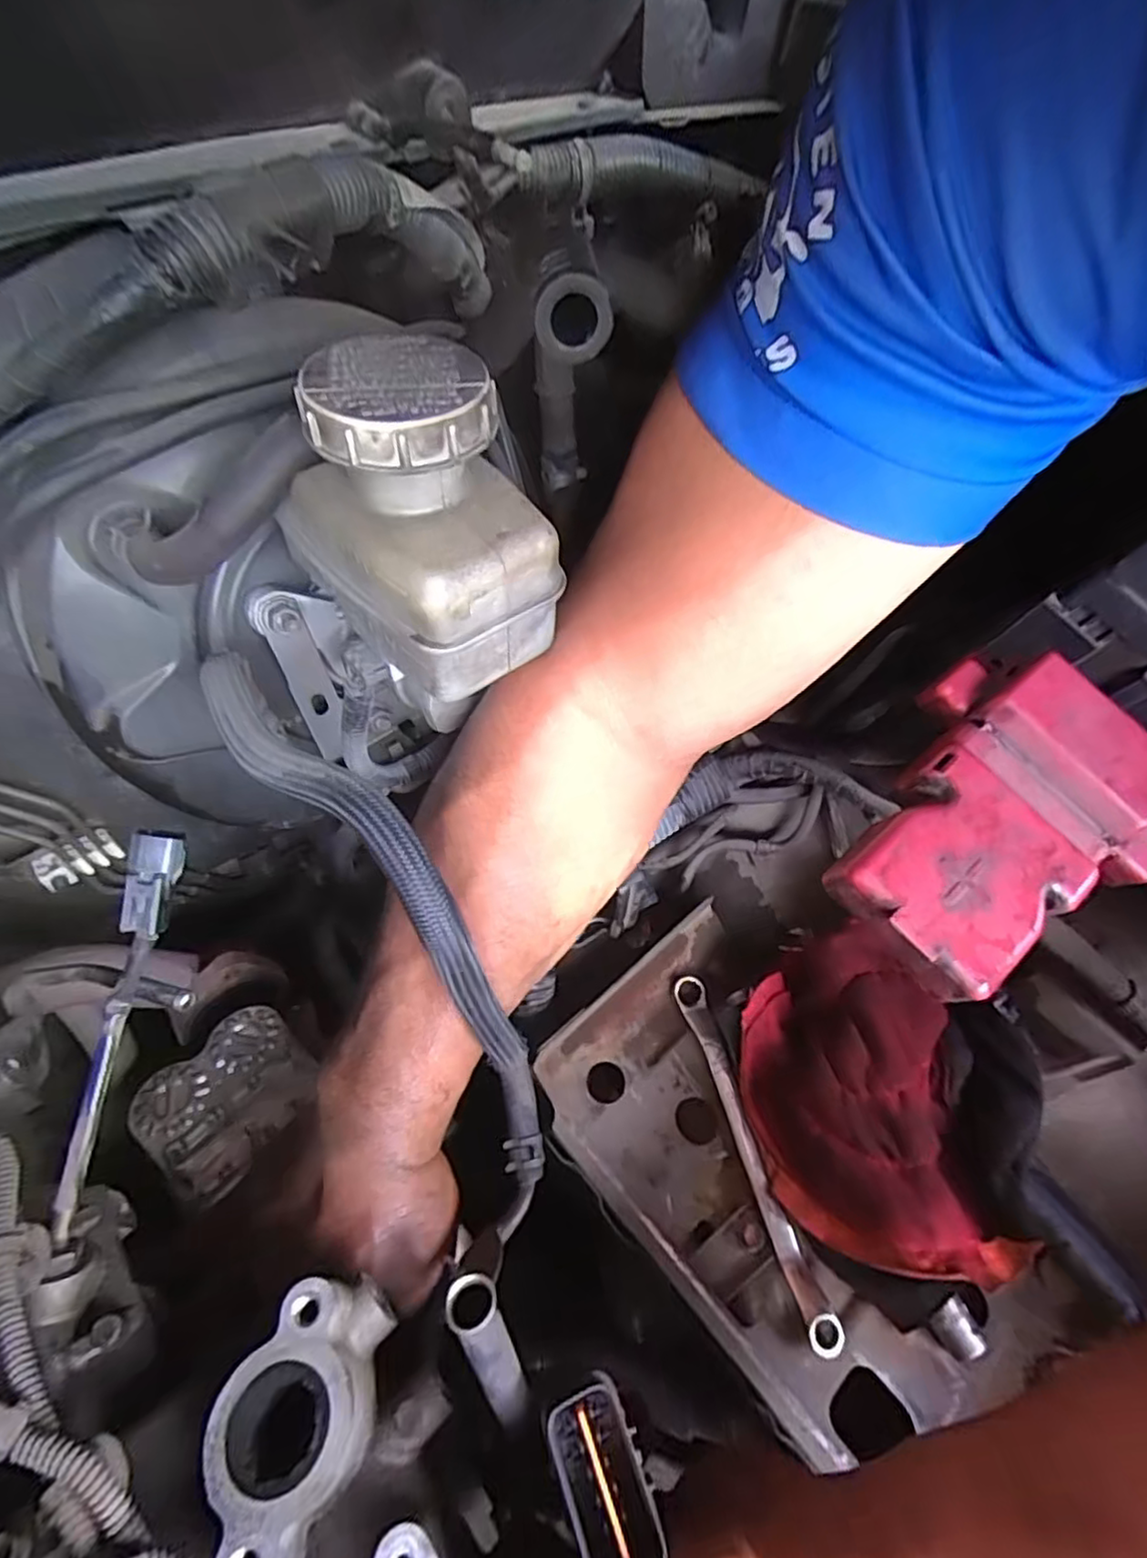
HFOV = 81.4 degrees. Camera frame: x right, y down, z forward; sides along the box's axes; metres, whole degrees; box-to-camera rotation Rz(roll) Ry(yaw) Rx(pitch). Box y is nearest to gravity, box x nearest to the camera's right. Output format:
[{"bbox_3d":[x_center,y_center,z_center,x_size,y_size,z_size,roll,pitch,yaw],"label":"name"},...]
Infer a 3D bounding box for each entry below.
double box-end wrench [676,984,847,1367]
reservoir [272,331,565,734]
[{"bbox_3d":[0.085,0.174,0.324,0.014,0.009,0.164,-13,54,-11],"label":"double box-end wrench"},{"bbox_3d":[-0.049,-0.082,0.218,0.064,0.087,0.084,-37,62,-25],"label":"reservoir"}]

